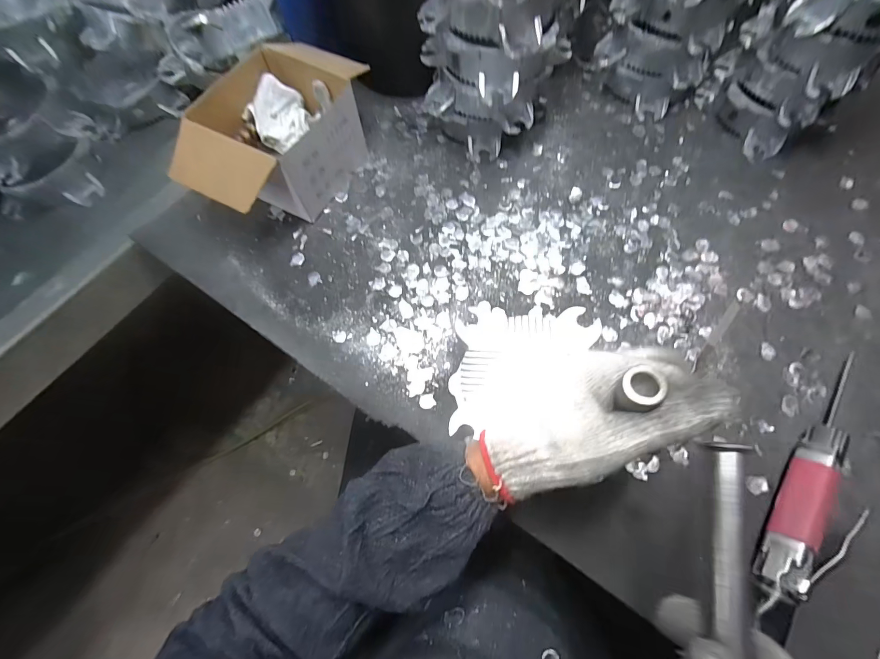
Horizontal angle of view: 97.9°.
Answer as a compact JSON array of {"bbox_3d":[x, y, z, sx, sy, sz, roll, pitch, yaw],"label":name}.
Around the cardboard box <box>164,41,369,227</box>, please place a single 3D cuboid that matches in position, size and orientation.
[{"bbox_3d":[-0.189,-0.225,0.457,0.138,0.100,0.223,27,72,13],"label":"cardboard box"}]

